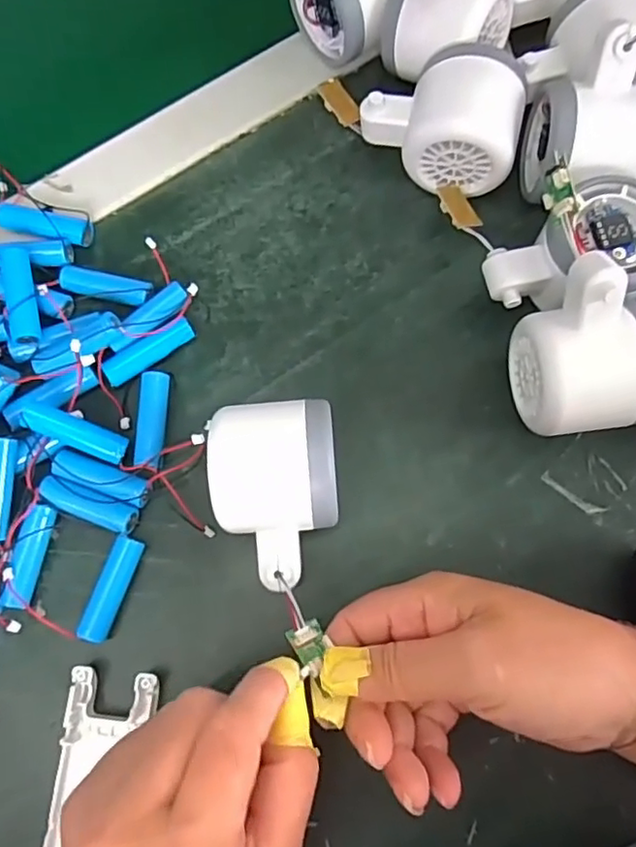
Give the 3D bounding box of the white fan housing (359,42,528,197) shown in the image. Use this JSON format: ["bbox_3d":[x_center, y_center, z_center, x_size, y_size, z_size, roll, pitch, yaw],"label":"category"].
[{"bbox_3d":[0.067,-0.164,0.327,0.081,0.058,0.057,15,76,5],"label":"white fan housing"}]

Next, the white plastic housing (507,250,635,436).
[{"bbox_3d":[0.124,-0.030,0.282,0.056,0.078,0.067,-5,76,0],"label":"white plastic housing"}]

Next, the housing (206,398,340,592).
[{"bbox_3d":[-0.019,0.033,0.279,0.054,0.059,0.078,-5,76,0],"label":"housing"}]

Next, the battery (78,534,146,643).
[{"bbox_3d":[-0.098,0.080,0.291,0.014,0.017,0.049,18,77,6],"label":"battery"}]

